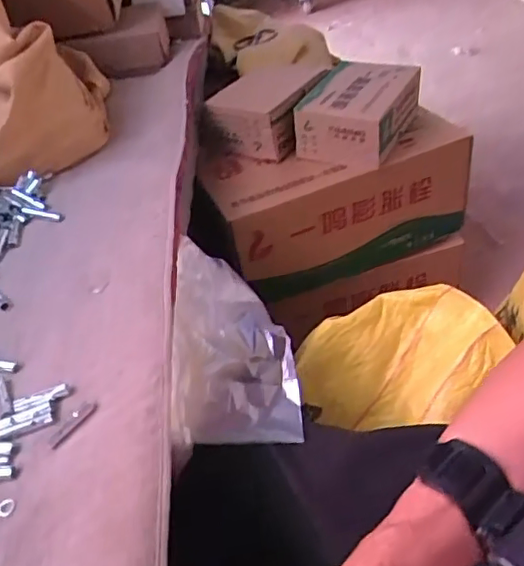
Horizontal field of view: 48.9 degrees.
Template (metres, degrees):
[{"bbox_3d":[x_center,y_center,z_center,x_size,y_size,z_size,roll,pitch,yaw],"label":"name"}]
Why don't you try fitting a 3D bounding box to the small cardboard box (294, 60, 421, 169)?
[{"bbox_3d":[0.145,-0.257,0.866,0.140,0.076,0.178,15,48,25],"label":"small cardboard box"}]

